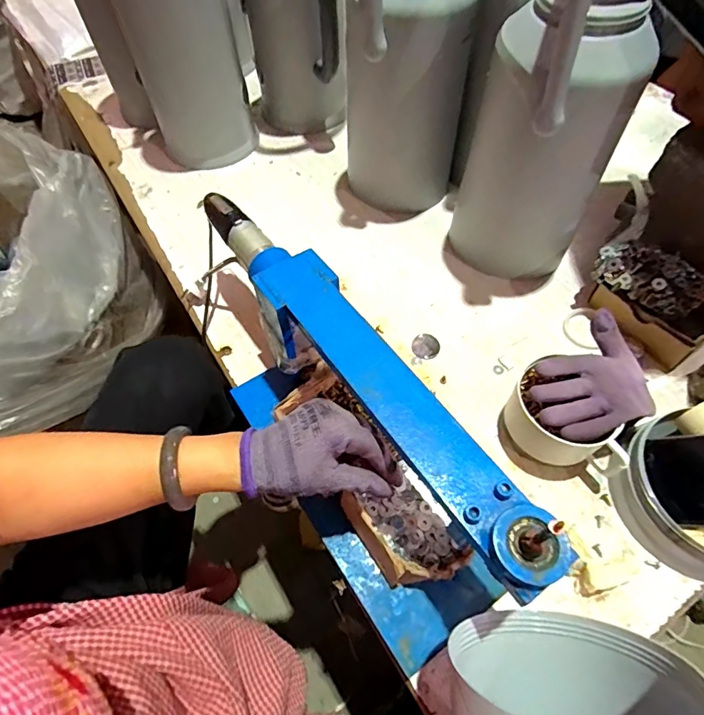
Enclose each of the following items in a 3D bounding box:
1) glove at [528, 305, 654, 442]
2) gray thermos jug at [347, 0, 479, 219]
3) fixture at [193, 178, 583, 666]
[{"bbox_3d":[0.257,0.029,0.480,0.131,0.051,0.100,-35,63,-17],"label":"glove"},{"bbox_3d":[0.073,-0.408,0.607,0.162,0.413,0.180,-1,59,2],"label":"gray thermos jug"},{"bbox_3d":[-0.038,0.038,0.461,0.131,0.188,0.486,-31,62,-16],"label":"fixture"}]

